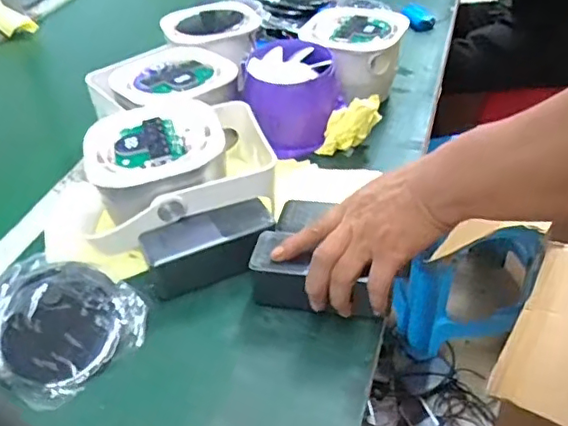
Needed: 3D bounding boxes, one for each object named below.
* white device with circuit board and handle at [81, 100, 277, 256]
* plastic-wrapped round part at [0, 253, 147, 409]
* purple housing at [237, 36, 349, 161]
[{"bbox_3d":[-0.116,-0.053,0.652,0.206,0.091,0.171,-13,39,-12],"label":"white device with circuit board and handle"},{"bbox_3d":[-0.219,0.095,0.545,0.161,0.032,0.129,20,44,27],"label":"plastic-wrapped round part"},{"bbox_3d":[0.004,-0.151,0.779,0.123,0.106,0.114,-16,40,-15],"label":"purple housing"}]

